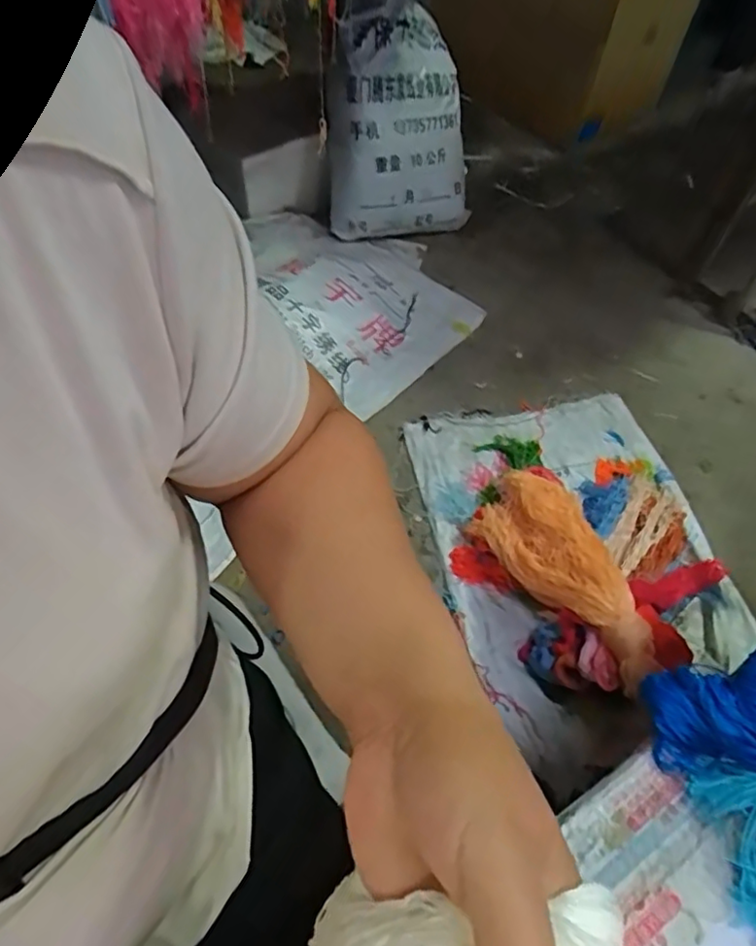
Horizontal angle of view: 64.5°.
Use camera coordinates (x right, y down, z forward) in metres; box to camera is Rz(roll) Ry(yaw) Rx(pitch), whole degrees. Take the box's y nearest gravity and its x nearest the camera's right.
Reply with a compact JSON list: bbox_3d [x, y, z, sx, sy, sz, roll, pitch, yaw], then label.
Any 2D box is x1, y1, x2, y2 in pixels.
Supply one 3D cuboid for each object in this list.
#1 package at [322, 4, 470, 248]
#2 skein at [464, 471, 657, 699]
[{"bbox_3d":[0.051,-0.856,1.526,0.378,0.478,0.128,-21,41,-24],"label":"package"},{"bbox_3d":[0.308,0.154,0.996,0.186,0.107,0.438,-14,35,-11],"label":"skein"}]

